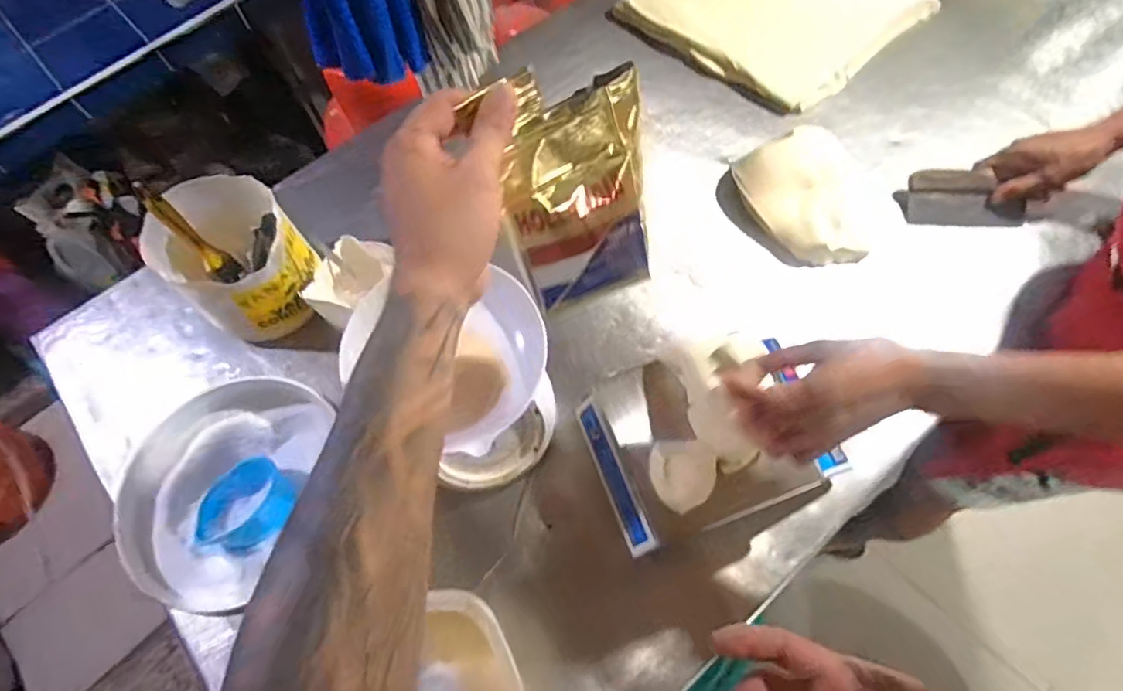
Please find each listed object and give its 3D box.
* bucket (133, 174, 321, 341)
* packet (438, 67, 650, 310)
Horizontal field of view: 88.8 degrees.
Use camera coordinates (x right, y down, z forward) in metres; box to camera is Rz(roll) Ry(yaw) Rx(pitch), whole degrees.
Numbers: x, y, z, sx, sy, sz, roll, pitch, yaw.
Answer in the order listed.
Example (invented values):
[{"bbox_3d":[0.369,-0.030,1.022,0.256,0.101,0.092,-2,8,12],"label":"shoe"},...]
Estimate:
[{"bbox_3d":[-0.390,-0.101,0.699,0.148,0.127,0.163,-40,69,-14],"label":"bucket"},{"bbox_3d":[0.012,-0.097,0.385,0.093,0.154,0.023,-18,38,-8],"label":"packet"}]

